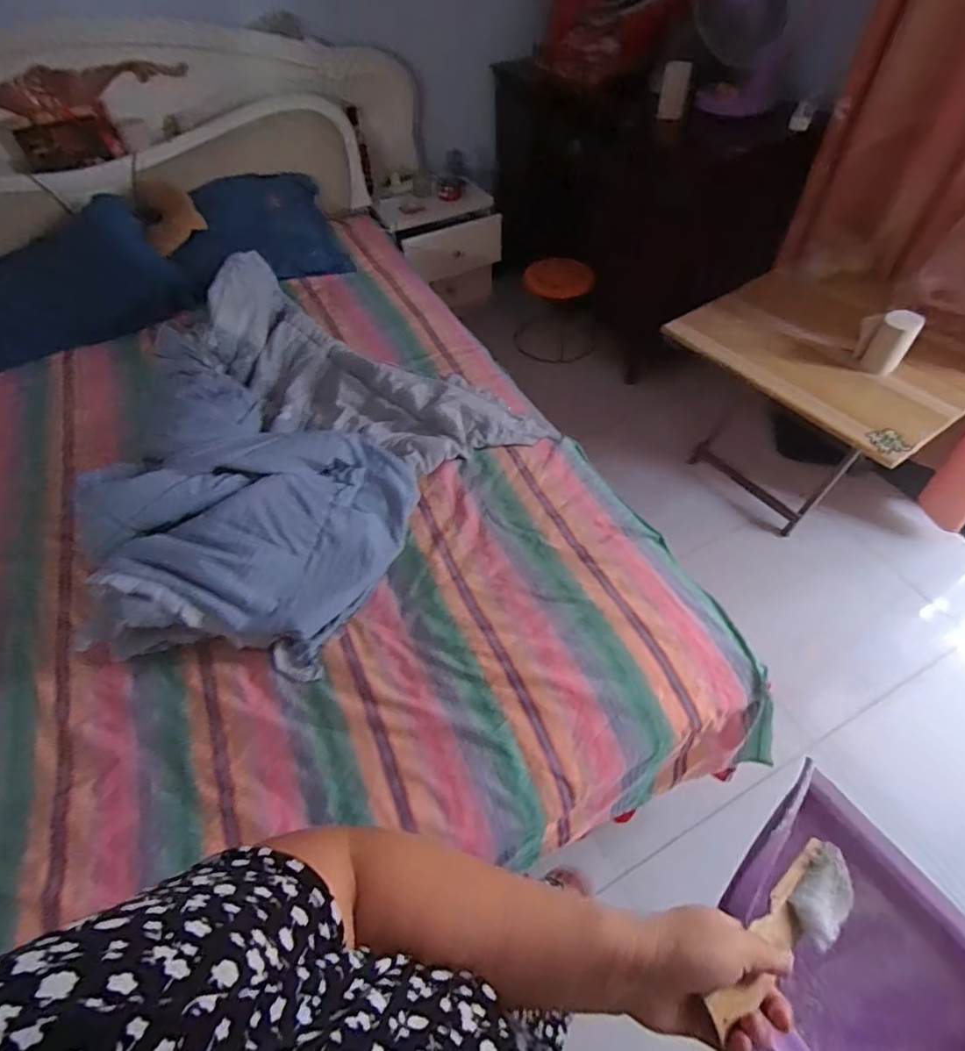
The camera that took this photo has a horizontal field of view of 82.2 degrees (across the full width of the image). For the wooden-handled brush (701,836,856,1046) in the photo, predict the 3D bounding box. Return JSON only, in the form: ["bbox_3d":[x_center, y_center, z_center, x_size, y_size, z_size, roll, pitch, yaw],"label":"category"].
[{"bbox_3d":[0.227,0.300,0.408,0.206,0.021,0.046,-11,47,-37],"label":"wooden-handled brush"}]

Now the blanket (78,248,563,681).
[{"bbox_3d":[-0.534,-0.222,1.275,1.015,0.211,0.996,30,58,24],"label":"blanket"}]

